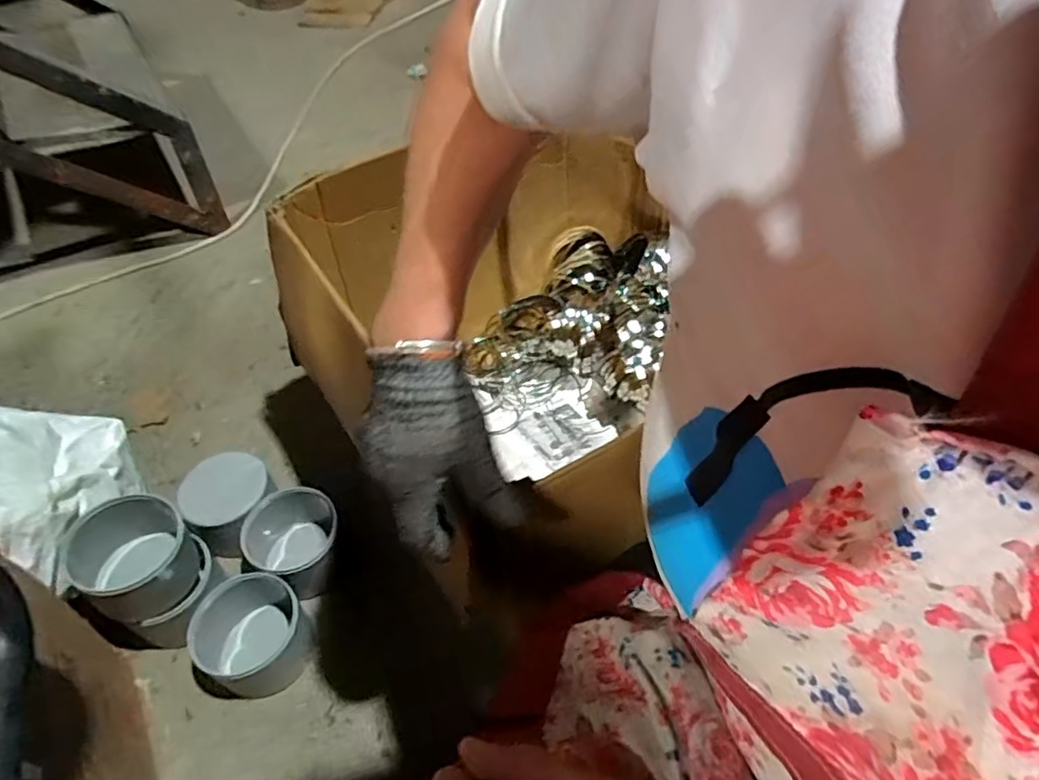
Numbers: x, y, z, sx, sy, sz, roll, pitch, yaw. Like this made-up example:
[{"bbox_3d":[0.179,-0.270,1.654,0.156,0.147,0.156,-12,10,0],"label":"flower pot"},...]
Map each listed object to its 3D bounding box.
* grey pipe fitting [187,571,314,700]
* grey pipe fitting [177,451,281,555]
[{"bbox_3d":[-0.290,0.259,0.674,0.102,0.100,0.111,-1,50,2],"label":"grey pipe fitting"},{"bbox_3d":[-0.358,0.142,0.787,0.099,0.086,0.111,-30,55,-21],"label":"grey pipe fitting"}]

